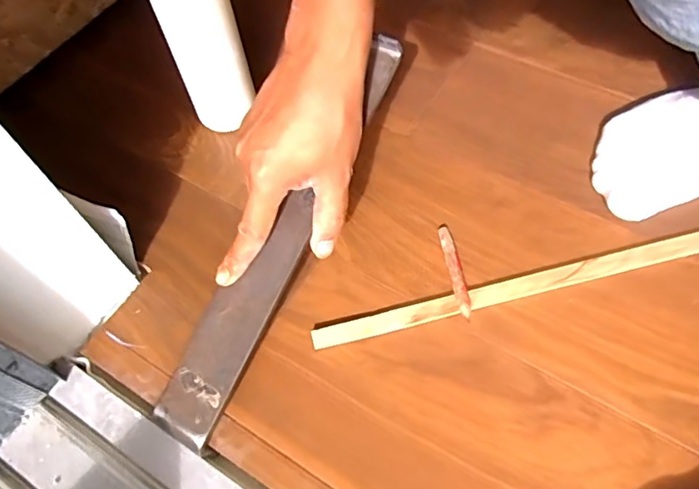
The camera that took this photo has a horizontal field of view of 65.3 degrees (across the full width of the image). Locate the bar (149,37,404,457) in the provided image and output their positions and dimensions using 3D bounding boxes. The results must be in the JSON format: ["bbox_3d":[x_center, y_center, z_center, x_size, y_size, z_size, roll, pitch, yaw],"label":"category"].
[{"bbox_3d":[-0.047,-0.005,0.398,0.044,0.014,0.320,30,89,18],"label":"bar"}]

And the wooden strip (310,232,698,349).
[{"bbox_3d":[0.257,0.006,0.456,0.588,0.012,0.019,-13,74,-4],"label":"wooden strip"}]

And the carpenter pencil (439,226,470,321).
[{"bbox_3d":[0.088,0.022,0.453,0.012,0.014,0.088,-6,59,-1],"label":"carpenter pencil"}]

